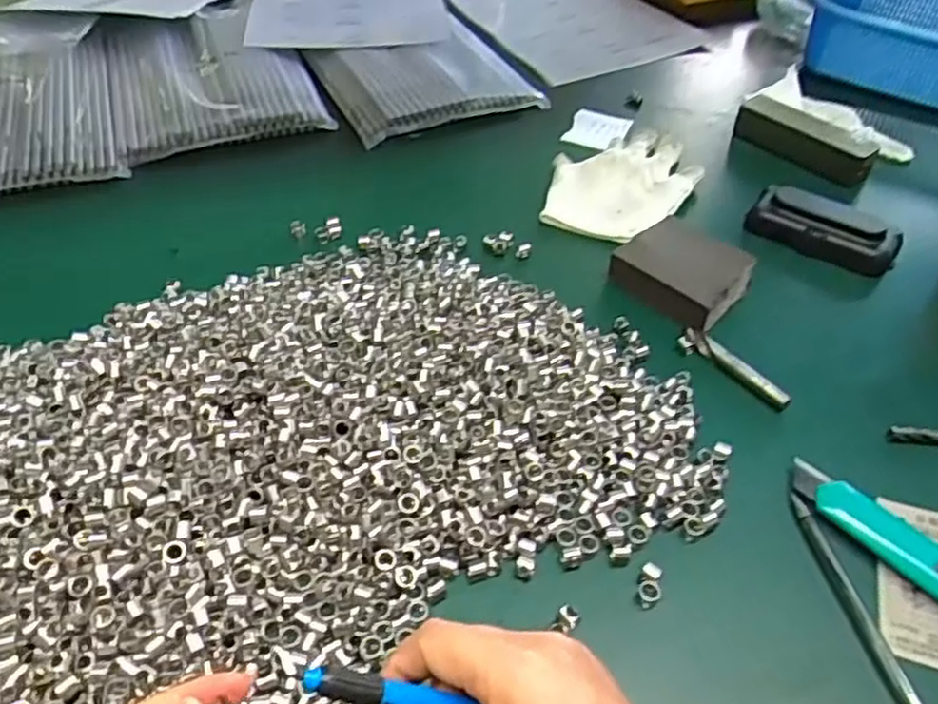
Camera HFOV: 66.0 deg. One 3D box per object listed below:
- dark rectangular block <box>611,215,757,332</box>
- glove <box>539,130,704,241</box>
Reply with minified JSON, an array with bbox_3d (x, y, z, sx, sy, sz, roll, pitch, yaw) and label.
[{"bbox_3d":[0.148,-0.058,0.503,0.082,0.022,0.079,33,54,26],"label":"dark rectangular block"},{"bbox_3d":[0.129,-0.143,0.596,0.101,0.017,0.150,29,52,24],"label":"glove"}]

